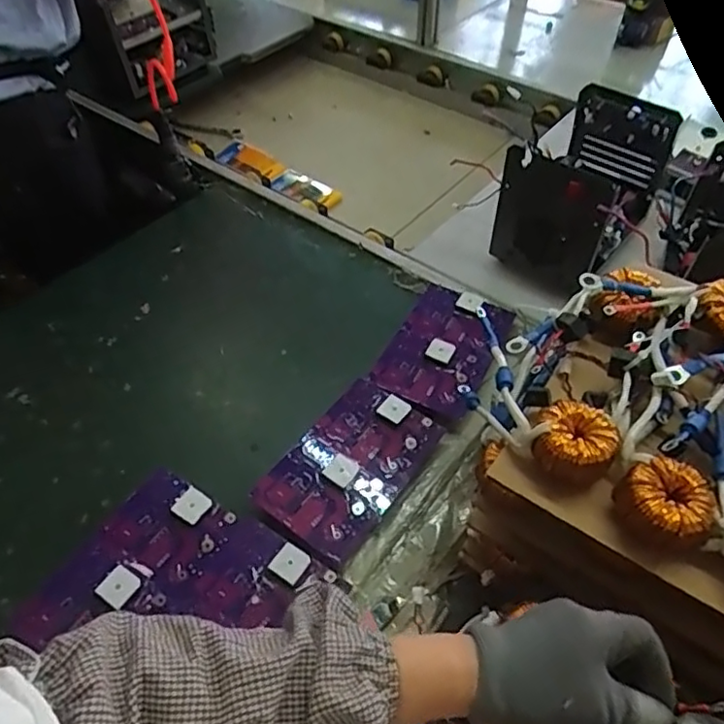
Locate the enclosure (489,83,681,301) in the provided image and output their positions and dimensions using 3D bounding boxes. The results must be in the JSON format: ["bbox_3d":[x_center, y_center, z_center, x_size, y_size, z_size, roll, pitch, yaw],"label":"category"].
[{"bbox_3d":[0.328,-0.254,0.888,0.150,0.191,0.253,33,58,24],"label":"enclosure"}]

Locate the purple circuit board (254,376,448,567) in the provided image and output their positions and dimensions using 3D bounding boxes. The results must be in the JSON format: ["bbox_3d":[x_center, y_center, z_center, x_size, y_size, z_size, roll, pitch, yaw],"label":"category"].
[{"bbox_3d":[-0.013,0.112,0.667,0.124,0.017,0.196,35,59,21],"label":"purple circuit board"}]

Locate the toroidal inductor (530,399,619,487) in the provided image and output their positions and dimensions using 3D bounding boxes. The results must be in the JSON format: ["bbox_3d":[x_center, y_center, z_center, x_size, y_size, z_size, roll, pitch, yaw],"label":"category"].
[{"bbox_3d":[0.163,0.064,0.467,0.056,0.040,0.060,0,50,0],"label":"toroidal inductor"}]

